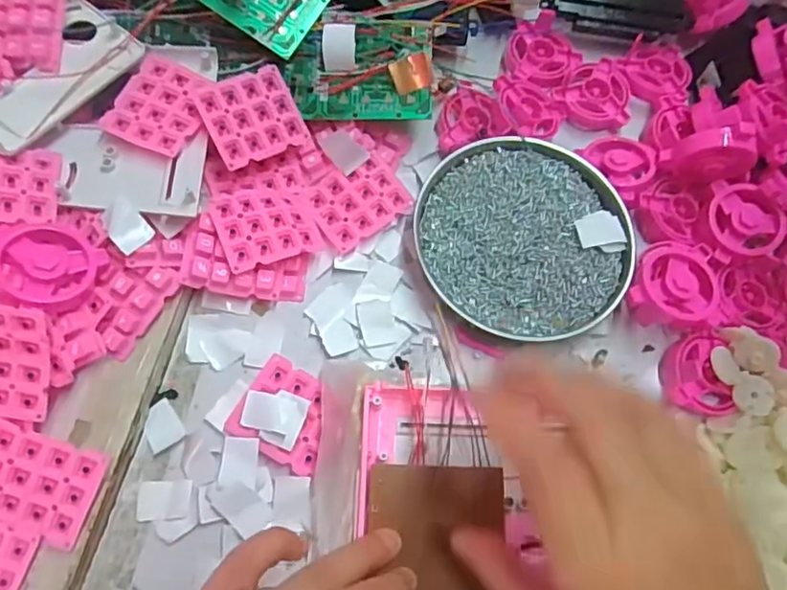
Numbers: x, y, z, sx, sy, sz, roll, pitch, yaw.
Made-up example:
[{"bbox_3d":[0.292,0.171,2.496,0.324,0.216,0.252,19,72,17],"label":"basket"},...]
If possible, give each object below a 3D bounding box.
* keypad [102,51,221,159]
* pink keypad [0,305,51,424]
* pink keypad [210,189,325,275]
[{"bbox_3d":[-0.139,-0.114,0.356,0.052,0.007,0.059,24,72,6],"label":"keypad"},{"bbox_3d":[-0.200,0.033,0.299,0.051,0.006,0.057,10,103,-1],"label":"pink keypad"},{"bbox_3d":[-0.078,-0.043,0.365,0.059,0.012,0.049,-17,77,-25],"label":"pink keypad"}]

